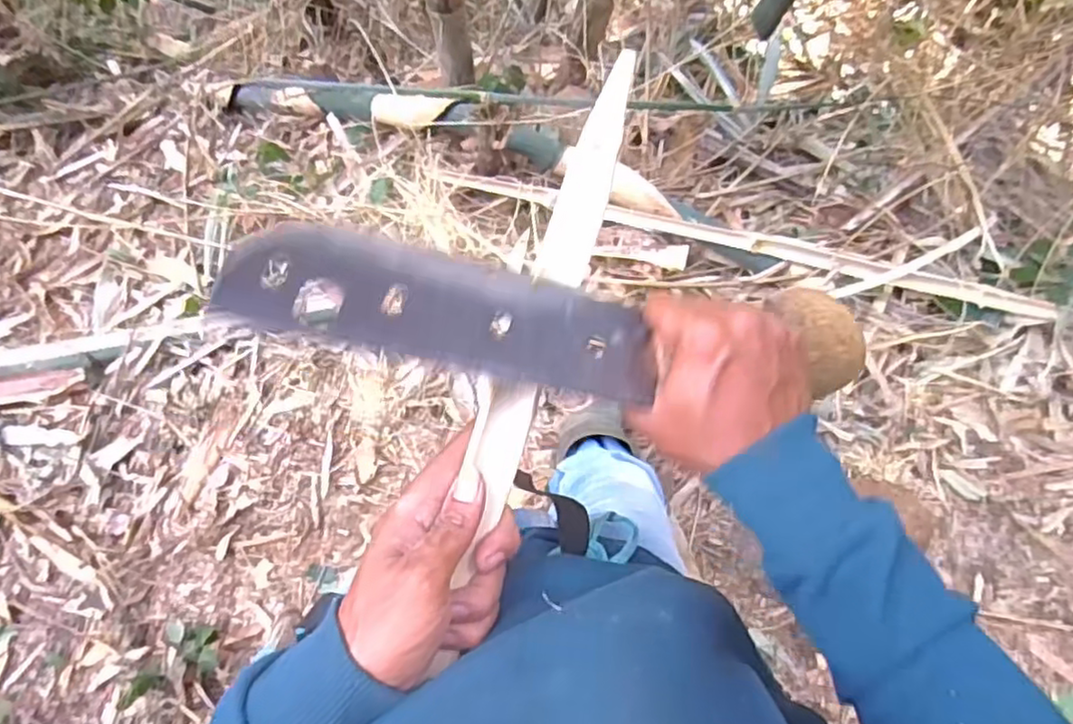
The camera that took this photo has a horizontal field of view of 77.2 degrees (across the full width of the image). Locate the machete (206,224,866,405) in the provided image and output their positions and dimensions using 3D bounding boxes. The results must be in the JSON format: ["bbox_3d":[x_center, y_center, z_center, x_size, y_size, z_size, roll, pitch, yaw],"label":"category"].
[{"bbox_3d":[0.033,-0.018,0.355,0.360,0.031,0.071,5,83,-22],"label":"machete"}]

